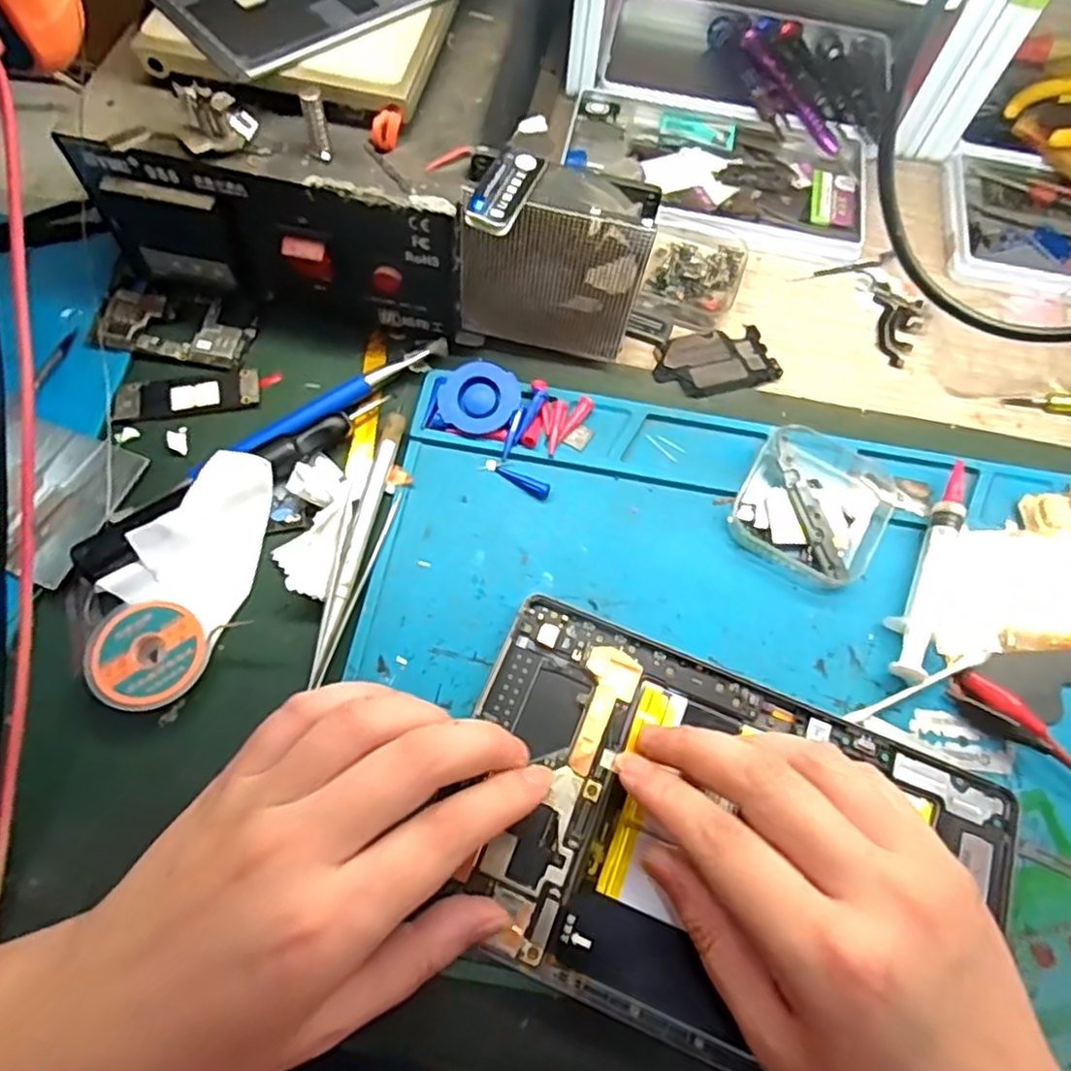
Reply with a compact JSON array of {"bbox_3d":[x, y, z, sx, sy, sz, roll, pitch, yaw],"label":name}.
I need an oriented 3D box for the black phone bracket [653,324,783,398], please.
[{"bbox_3d":[0.093,-0.091,0.357,0.063,0.004,0.038,-14,68,-9],"label":"black phone bracket"}]

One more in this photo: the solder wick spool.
[{"bbox_3d":[-0.154,0.048,0.277,0.044,0.014,0.042,1,67,-2],"label":"solder wick spool"}]

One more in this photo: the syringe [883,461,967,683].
[{"bbox_3d":[0.175,0.013,0.307,0.016,0.014,0.108,24,68,8],"label":"syringe"}]

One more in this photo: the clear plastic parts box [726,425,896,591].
[{"bbox_3d":[0.128,-0.015,0.316,0.063,0.019,0.070,29,68,10],"label":"clear plastic parts box"}]

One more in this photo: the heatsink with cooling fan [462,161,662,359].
[{"bbox_3d":[0.008,-0.121,0.317,0.080,0.087,0.027,7,67,0],"label":"heatsink with cooling fan"}]

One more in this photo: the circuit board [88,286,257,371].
[{"bbox_3d":[-0.178,-0.103,0.340,0.073,0.008,0.037,7,67,0],"label":"circuit board"}]

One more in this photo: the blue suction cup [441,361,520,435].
[{"bbox_3d":[-0.026,-0.065,0.327,0.036,0.009,0.034,26,87,3],"label":"blue suction cup"}]

